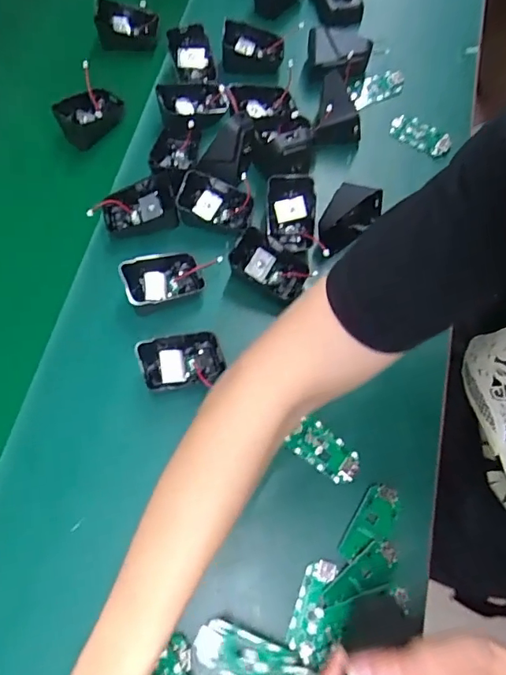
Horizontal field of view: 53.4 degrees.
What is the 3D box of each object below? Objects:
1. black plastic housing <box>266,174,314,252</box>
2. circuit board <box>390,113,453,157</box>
[{"bbox_3d":[0.035,-0.112,0.466,0.044,0.033,0.067,0,69,0],"label":"black plastic housing"},{"bbox_3d":[0.176,-0.212,0.529,0.063,0.015,0.030,36,73,12],"label":"circuit board"}]

